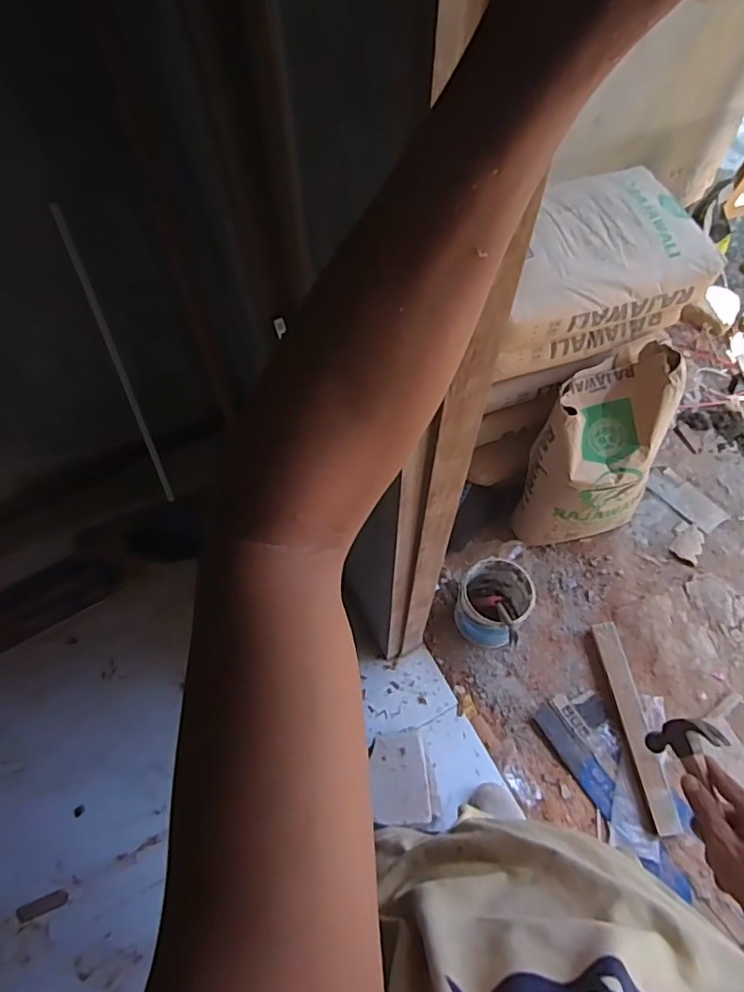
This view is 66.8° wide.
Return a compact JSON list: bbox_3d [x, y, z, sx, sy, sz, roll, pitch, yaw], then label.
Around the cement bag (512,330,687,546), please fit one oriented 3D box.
[{"bbox_3d":[0.624,-0.109,1.539,0.315,0.464,0.421,37,67,18],"label":"cement bag"}]

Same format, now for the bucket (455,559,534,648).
[{"bbox_3d":[0.319,0.285,1.508,0.178,0.168,0.194,0,61,0],"label":"bucket"}]

